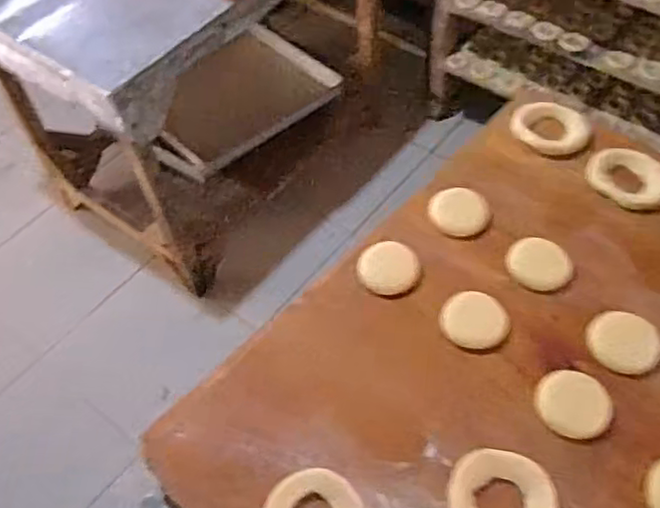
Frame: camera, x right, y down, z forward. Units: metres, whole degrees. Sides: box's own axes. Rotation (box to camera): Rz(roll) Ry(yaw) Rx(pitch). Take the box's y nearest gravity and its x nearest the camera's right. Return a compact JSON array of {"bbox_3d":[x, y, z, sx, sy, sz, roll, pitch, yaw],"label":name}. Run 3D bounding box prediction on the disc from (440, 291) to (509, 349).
[{"bbox_3d":[0.137,0.062,0.625,0.061,0.013,0.053,7,55,9],"label":"disc"}]

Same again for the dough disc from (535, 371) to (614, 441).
[{"bbox_3d":[0.211,0.130,0.572,0.060,0.012,0.057,-2,55,3],"label":"dough disc"}]

